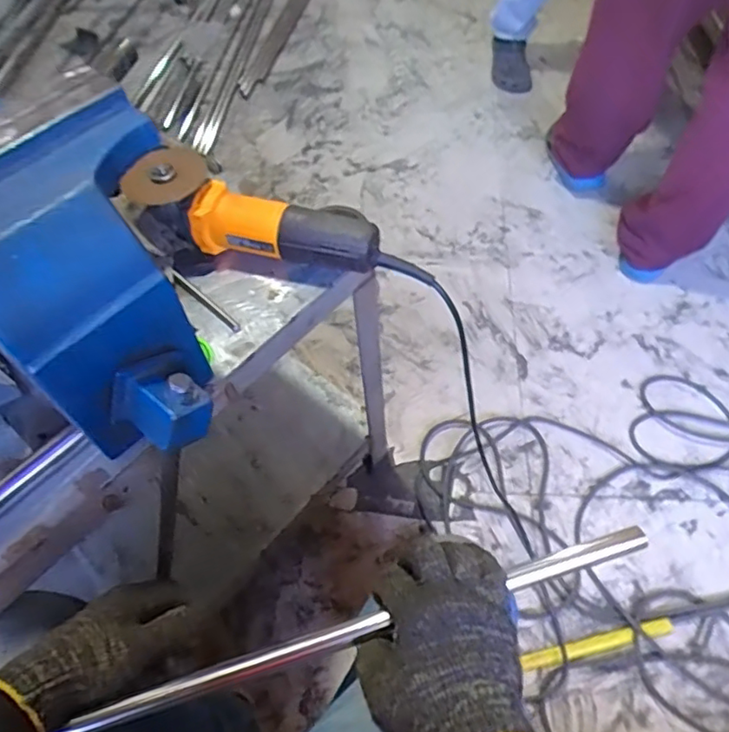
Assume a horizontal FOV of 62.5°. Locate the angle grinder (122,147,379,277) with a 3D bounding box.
[{"bbox_3d":[-0.115,-0.171,0.665,0.271,0.097,0.114,11,57,12],"label":"angle grinder"}]

